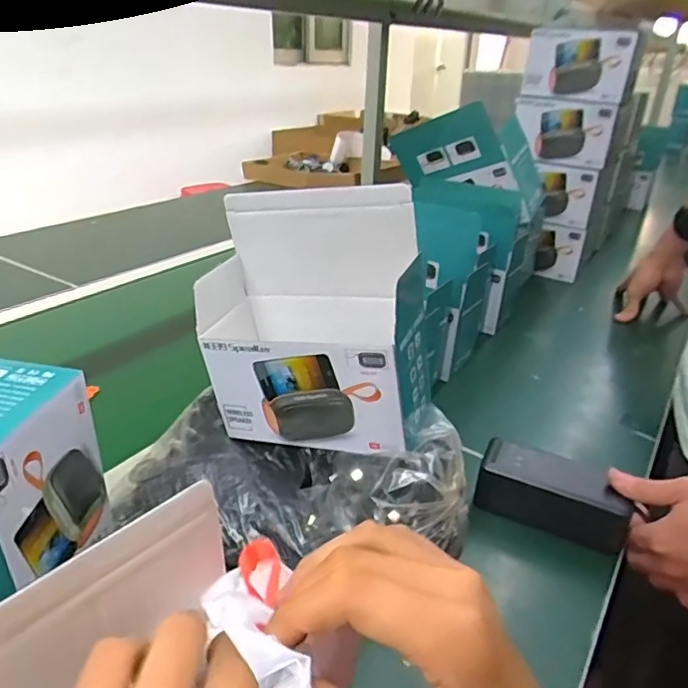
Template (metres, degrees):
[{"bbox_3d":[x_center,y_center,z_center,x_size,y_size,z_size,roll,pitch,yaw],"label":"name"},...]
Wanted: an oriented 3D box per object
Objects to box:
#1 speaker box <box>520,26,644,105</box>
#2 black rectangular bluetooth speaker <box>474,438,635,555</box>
[{"bbox_3d":[0.415,-0.492,0.990,0.054,0.106,0.181,-24,37,-39],"label":"speaker box"},{"bbox_3d":[0.187,0.140,0.512,0.129,0.059,0.049,12,30,19],"label":"black rectangular bluetooth speaker"}]

